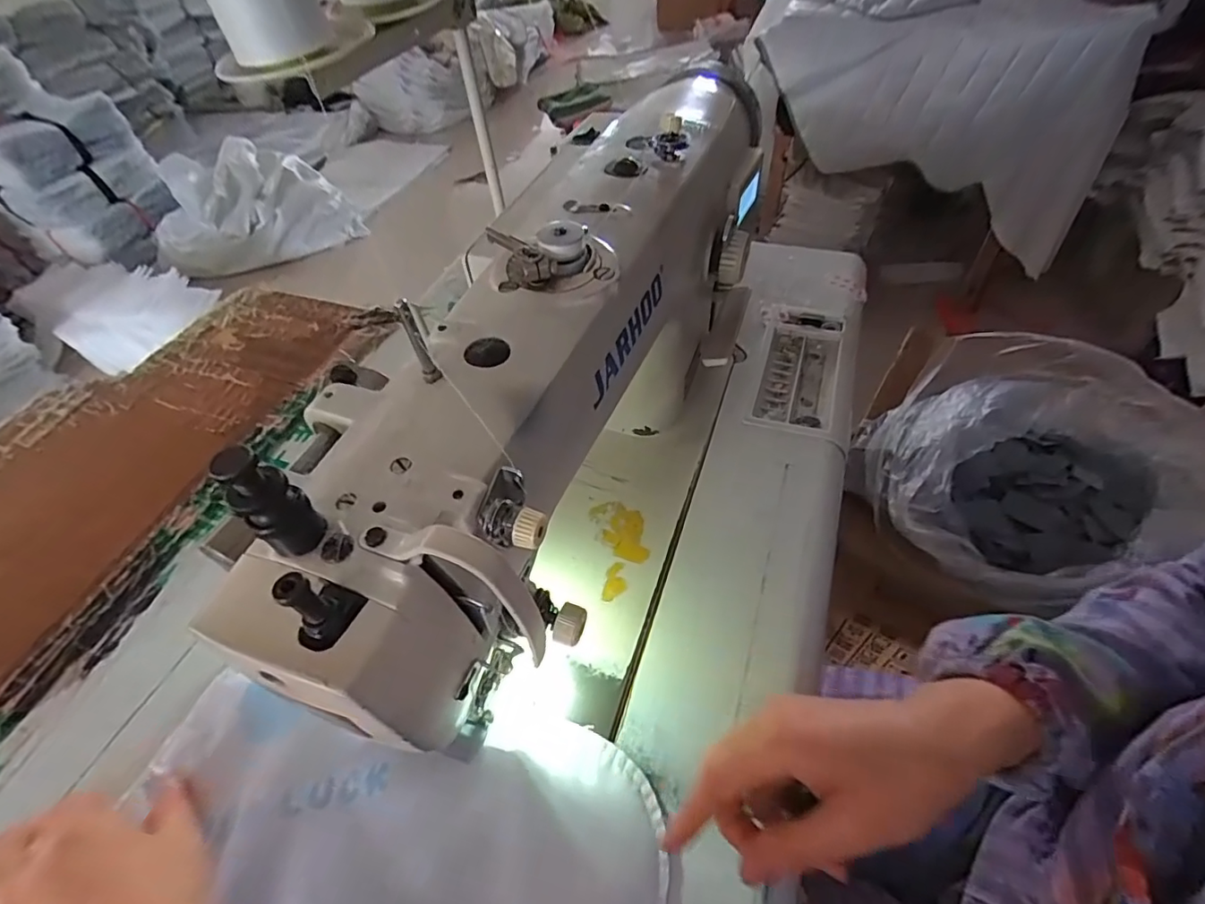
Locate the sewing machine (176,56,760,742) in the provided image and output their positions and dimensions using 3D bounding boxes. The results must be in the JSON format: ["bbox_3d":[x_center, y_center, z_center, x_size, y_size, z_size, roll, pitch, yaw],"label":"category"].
[{"bbox_3d":[-0.004,-0.063,0.387,0.145,0.244,0.523,13,53,15],"label":"sewing machine"}]

